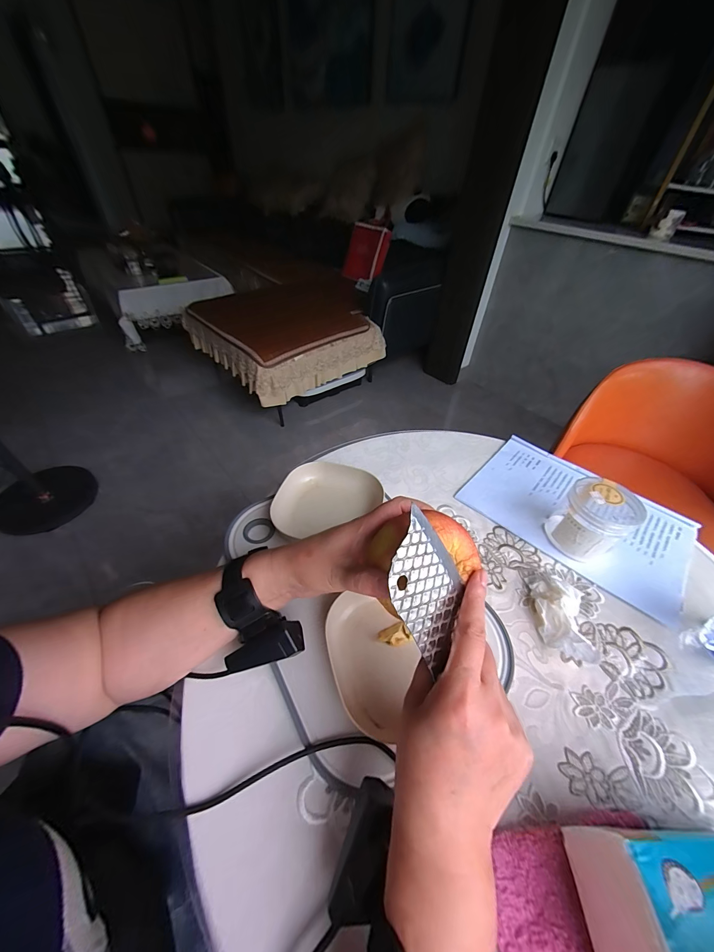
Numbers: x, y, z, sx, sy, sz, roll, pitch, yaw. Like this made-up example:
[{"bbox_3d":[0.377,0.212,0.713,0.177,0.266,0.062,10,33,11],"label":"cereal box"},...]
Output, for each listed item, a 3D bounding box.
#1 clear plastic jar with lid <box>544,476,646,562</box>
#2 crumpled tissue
[{"bbox_3d":[0.306,0.059,0.433,0.076,0.092,0.078,2,46,-2],"label":"clear plastic jar with lid"},{"bbox_3d":[0.238,0.156,0.372,0.055,0.032,0.103,7,46,2],"label":"crumpled tissue"}]

